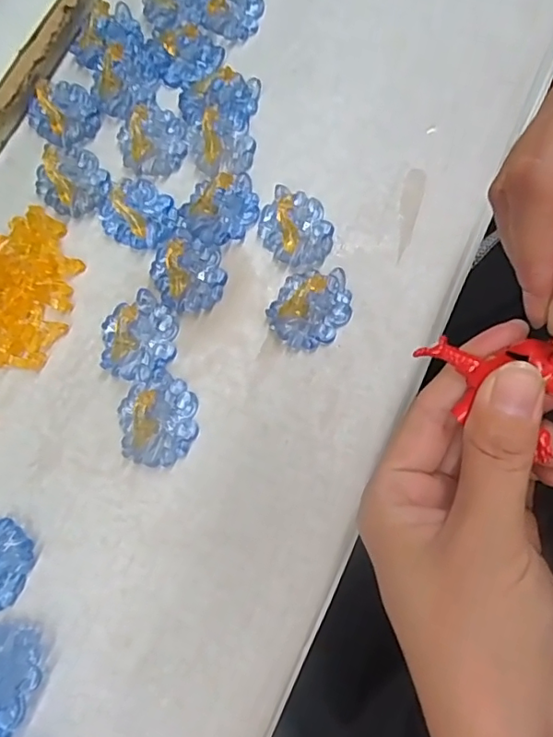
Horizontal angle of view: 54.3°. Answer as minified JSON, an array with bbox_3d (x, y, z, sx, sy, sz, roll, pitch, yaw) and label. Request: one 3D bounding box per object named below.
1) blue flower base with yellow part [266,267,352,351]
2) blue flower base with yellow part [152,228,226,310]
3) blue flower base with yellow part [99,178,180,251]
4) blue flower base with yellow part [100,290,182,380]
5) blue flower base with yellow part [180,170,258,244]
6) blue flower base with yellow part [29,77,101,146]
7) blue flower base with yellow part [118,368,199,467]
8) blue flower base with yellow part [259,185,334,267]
[{"bbox_3d":[0.015,-0.026,0.227,0.029,0.007,0.038,33,77,8],"label":"blue flower base with yellow part"},{"bbox_3d":[-0.038,-0.043,0.228,0.029,0.013,0.036,-17,76,-5],"label":"blue flower base with yellow part"},{"bbox_3d":[-0.060,-0.070,0.235,0.035,0.014,0.031,27,76,6],"label":"blue flower base with yellow part"},{"bbox_3d":[-0.058,-0.014,0.223,0.030,0.007,0.035,35,77,8],"label":"blue flower base with yellow part"},{"bbox_3d":[-0.025,-0.072,0.235,0.035,0.014,0.030,-20,76,-6],"label":"blue flower base with yellow part"},{"bbox_3d":[-0.101,-0.122,0.251,0.030,0.012,0.036,-28,77,-8],"label":"blue flower base with yellow part"},{"bbox_3d":[-0.048,0.020,0.216,0.030,0.005,0.037,-1,75,-1],"label":"blue flower base with yellow part"},{"bbox_3d":[0.009,-0.063,0.234,0.031,0.012,0.036,6,75,1],"label":"blue flower base with yellow part"}]

